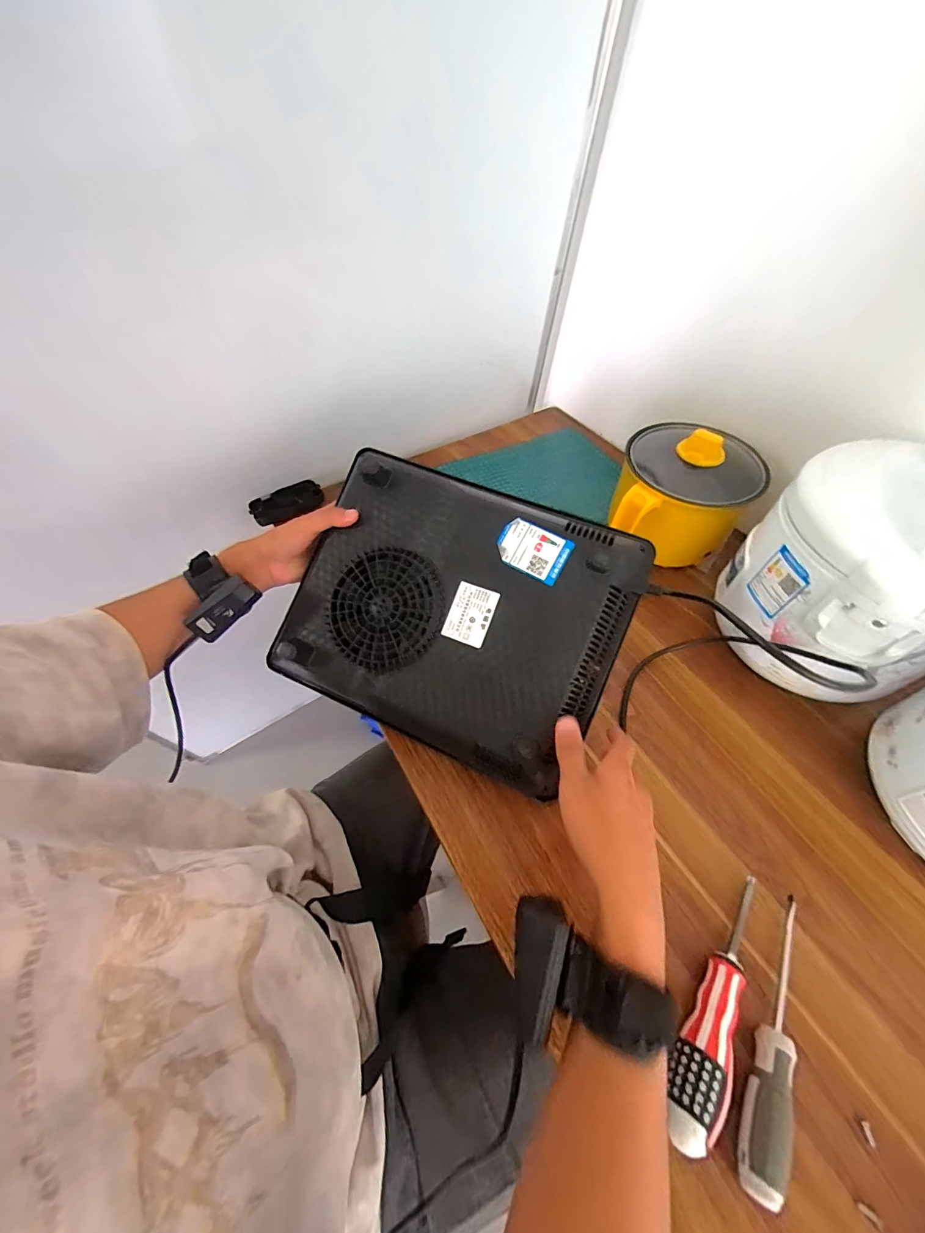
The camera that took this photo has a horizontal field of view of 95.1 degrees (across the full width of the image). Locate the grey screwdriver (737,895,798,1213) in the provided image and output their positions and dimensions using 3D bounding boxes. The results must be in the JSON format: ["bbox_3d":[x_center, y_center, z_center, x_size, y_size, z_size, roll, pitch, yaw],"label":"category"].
[{"bbox_3d":[0.229,0.301,0.312,0.022,0.030,0.182,26,58,17],"label":"grey screwdriver"}]

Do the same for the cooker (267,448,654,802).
[{"bbox_3d":[-0.015,-0.008,0.431,0.318,0.057,0.272,23,88,14],"label":"cooker"}]

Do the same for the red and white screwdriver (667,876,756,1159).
[{"bbox_3d":[0.196,0.285,0.319,0.030,0.039,0.181,35,61,22],"label":"red and white screwdriver"}]

